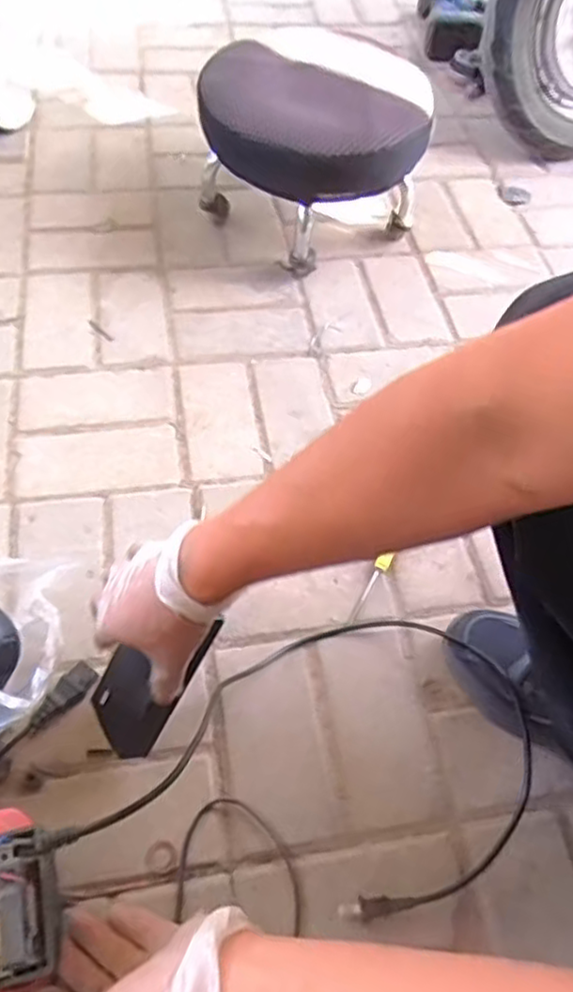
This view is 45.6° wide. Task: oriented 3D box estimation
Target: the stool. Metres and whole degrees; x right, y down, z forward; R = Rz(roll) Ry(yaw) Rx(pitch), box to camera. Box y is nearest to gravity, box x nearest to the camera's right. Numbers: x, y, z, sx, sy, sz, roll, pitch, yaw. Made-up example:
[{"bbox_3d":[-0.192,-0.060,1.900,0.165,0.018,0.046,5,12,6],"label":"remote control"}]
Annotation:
[{"bbox_3d":[0.029,-0.472,0.970,0.297,0.232,0.240,30,61,14],"label":"stool"}]

